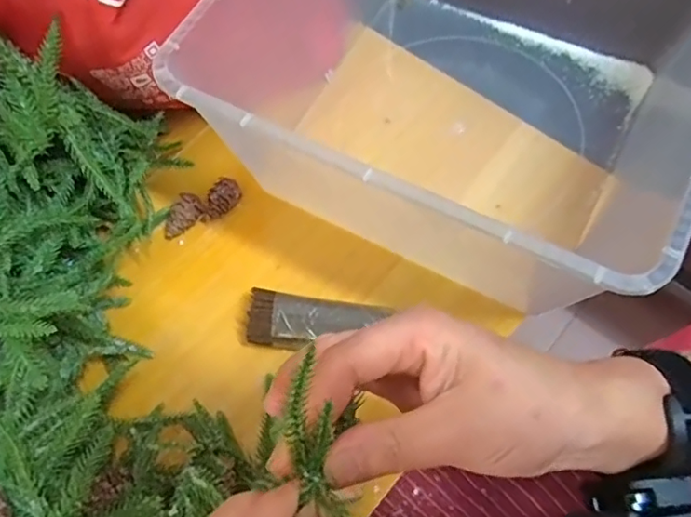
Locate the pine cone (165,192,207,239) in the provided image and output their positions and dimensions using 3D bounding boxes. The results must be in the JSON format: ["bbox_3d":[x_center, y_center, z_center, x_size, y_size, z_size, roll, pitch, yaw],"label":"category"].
[{"bbox_3d":[-0.127,-0.035,0.433,0.036,0.024,0.025,-36,70,-10],"label":"pine cone"}]

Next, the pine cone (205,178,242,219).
[{"bbox_3d":[-0.096,-0.048,0.438,0.029,0.022,0.022,-18,68,-3],"label":"pine cone"}]

